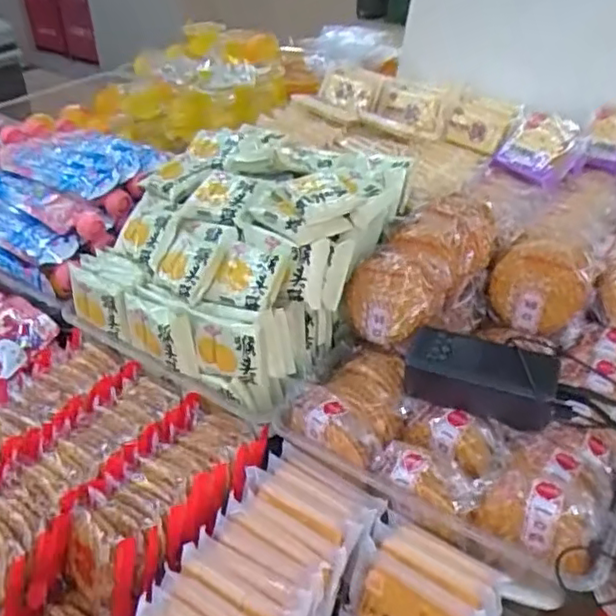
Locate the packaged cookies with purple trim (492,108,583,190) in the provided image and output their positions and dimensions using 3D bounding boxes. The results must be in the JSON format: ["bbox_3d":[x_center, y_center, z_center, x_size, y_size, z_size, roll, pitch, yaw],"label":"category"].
[{"bbox_3d":[0.308,-0.211,0.832,0.097,0.048,0.107,21,42,25],"label":"packaged cookies with purple trim"}]

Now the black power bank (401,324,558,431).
[{"bbox_3d":[0.158,0.063,0.584,0.131,0.054,0.056,18,41,22],"label":"black power bank"}]

